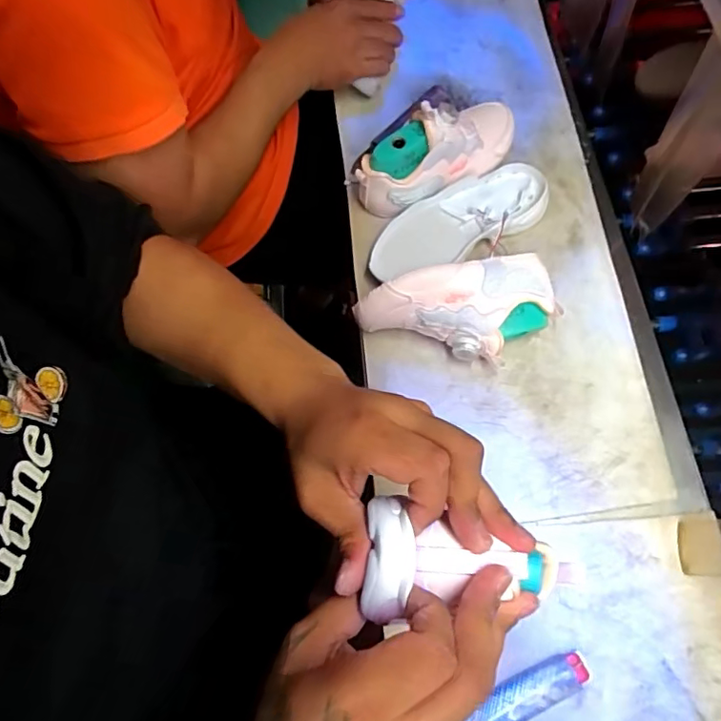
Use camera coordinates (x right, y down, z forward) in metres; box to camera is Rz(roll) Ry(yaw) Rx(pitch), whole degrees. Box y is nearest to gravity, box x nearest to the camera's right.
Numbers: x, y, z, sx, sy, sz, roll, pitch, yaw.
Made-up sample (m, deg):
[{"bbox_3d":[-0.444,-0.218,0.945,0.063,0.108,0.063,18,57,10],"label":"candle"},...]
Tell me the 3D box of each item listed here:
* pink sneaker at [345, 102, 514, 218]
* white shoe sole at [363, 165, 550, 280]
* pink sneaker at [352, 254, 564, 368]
[{"bbox_3d":[0.086,-0.228,0.585,0.199,0.092,0.072,-32,70,-10],"label":"pink sneaker"},{"bbox_3d":[0.103,-0.146,0.578,0.203,0.029,0.071,-26,69,-8],"label":"white shoe sole"},{"bbox_3d":[0.094,-0.037,0.511,0.186,0.075,0.085,-12,68,-3],"label":"pink sneaker"}]

